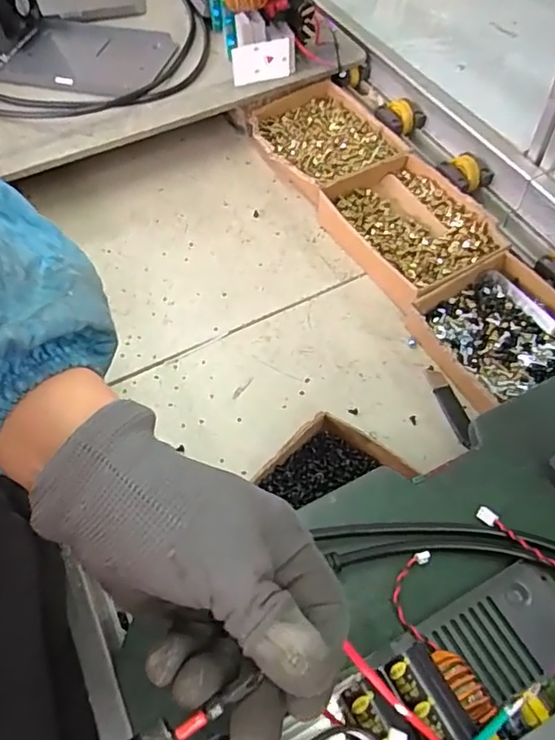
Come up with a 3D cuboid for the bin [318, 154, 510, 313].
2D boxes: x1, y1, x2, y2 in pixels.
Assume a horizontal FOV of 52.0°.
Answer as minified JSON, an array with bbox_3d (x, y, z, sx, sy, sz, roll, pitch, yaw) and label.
[{"bbox_3d":[0.165,-0.171,0.716,0.161,0.055,0.217,-25,59,-12],"label":"bin"}]

